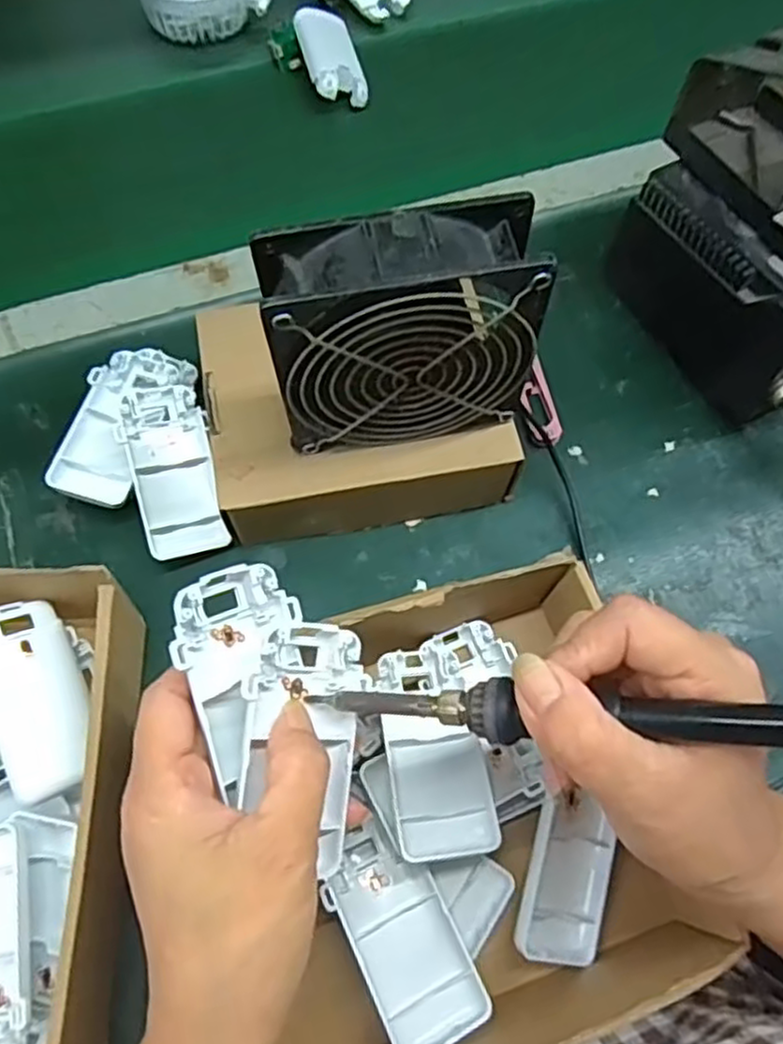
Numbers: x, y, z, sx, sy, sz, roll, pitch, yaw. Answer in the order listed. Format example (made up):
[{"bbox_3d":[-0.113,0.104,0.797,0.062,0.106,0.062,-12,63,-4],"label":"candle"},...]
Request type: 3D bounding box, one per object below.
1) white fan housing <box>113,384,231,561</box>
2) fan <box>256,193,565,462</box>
[{"bbox_3d":[-0.122,-0.030,0.411,0.049,0.016,0.097,-9,81,-34],"label":"white fan housing"},{"bbox_3d":[0.004,-0.086,0.341,0.117,0.114,0.043,-9,70,-7],"label":"fan"}]

